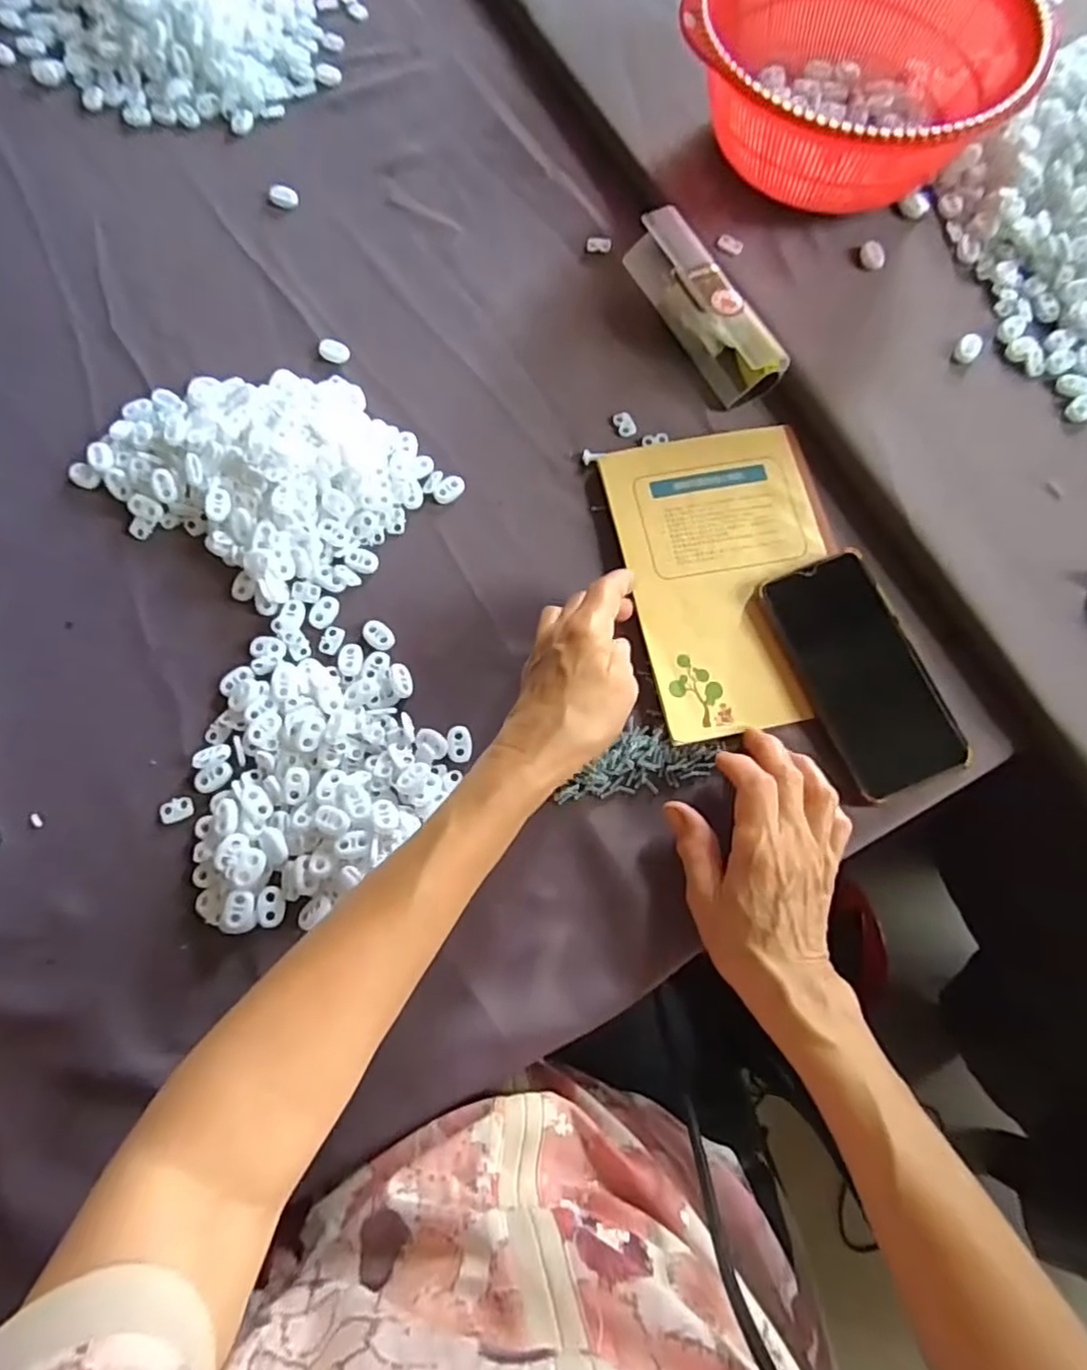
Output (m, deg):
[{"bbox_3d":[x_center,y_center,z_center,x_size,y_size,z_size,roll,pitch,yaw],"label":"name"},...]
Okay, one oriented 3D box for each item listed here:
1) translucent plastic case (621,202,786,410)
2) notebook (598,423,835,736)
[{"bbox_3d":[0.114,-0.274,0.469,0.042,0.035,0.152,-29,76,-7],"label":"translucent plastic case"},{"bbox_3d":[0.126,-0.074,0.432,0.136,0.009,0.207,-10,74,-2],"label":"notebook"}]

